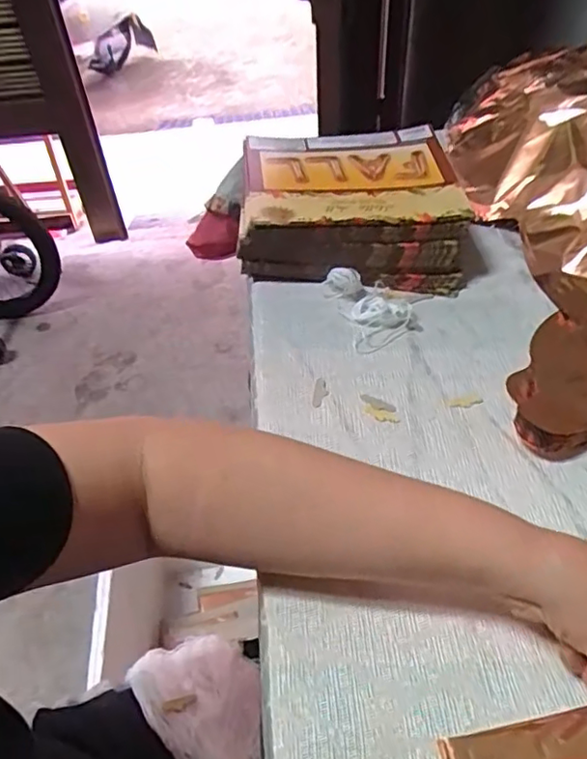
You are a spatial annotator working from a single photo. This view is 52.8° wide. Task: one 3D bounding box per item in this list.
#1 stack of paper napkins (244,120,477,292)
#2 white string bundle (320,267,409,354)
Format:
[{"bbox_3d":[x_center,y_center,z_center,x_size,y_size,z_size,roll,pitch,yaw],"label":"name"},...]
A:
[{"bbox_3d":[0.054,-0.172,0.587,0.208,0.076,0.176,1,47,2],"label":"stack of paper napkins"},{"bbox_3d":[0.070,-0.069,0.523,0.063,0.023,0.084,-17,49,-14],"label":"white string bundle"}]

